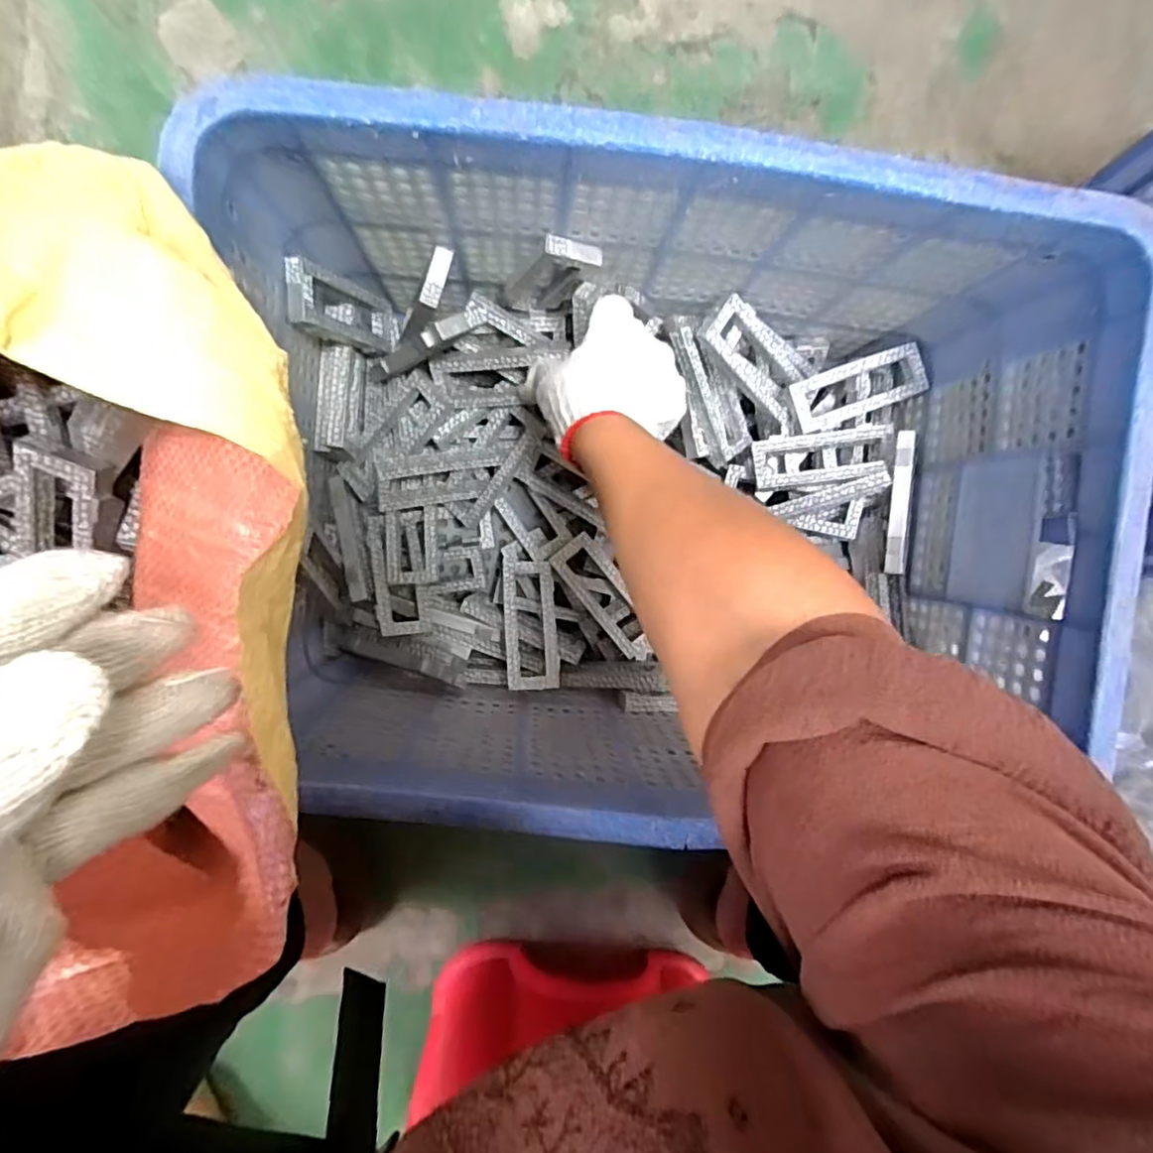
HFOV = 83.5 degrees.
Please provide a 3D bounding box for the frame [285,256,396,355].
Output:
[{"bbox_3d":[-0.169,-0.194,0.477,0.015,0.120,0.044,8,100,14],"label":"frame"}]

